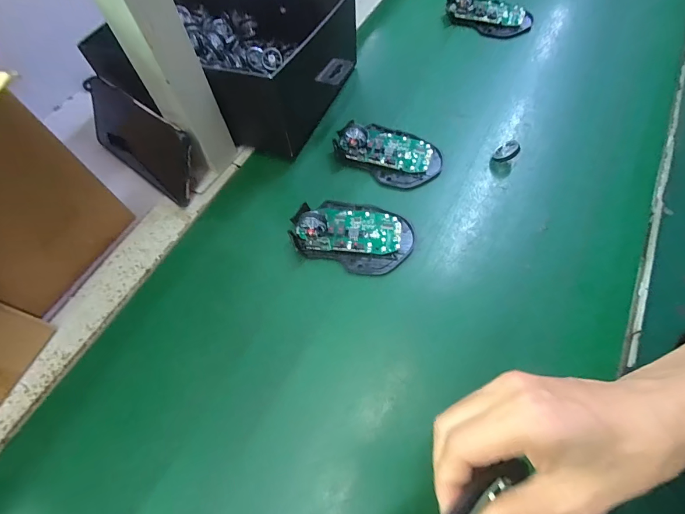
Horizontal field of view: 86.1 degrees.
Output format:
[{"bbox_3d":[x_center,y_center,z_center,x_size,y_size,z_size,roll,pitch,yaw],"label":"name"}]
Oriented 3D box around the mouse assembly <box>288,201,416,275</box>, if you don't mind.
[{"bbox_3d":[0.010,-0.027,0.350,0.114,0.027,0.070,15,56,9],"label":"mouse assembly"}]

